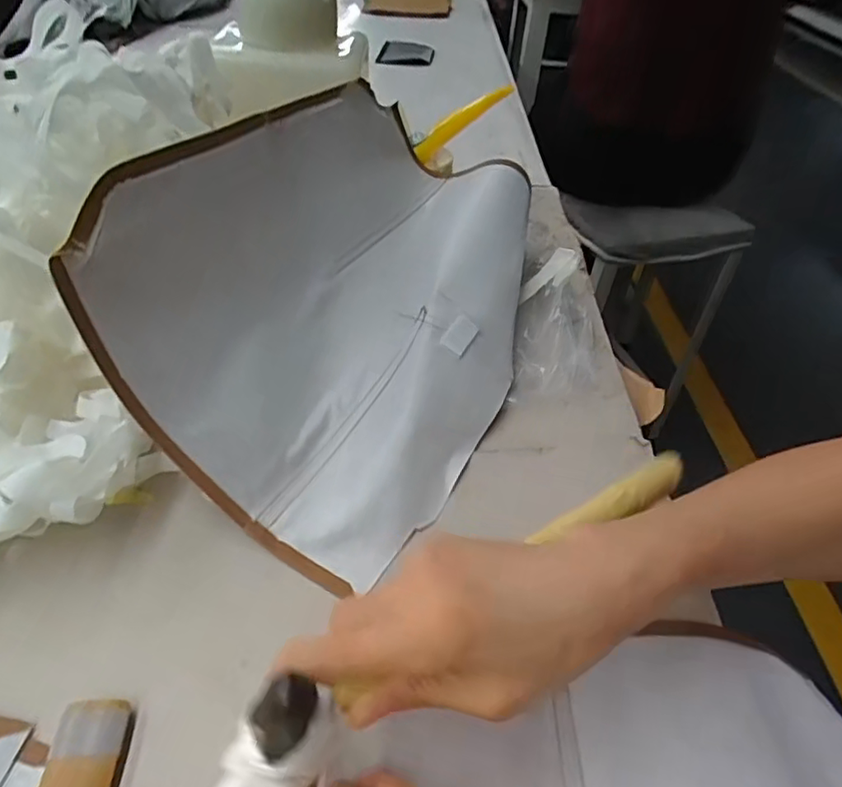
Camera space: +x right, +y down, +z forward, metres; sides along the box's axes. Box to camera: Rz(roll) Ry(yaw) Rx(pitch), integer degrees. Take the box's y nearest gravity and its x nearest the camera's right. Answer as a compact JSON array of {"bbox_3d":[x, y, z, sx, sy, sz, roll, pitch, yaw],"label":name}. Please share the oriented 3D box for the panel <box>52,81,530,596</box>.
[{"bbox_3d":[-0.039,-0.100,0.440,0.225,0.150,0.406,14,46,10],"label":"panel"}]

